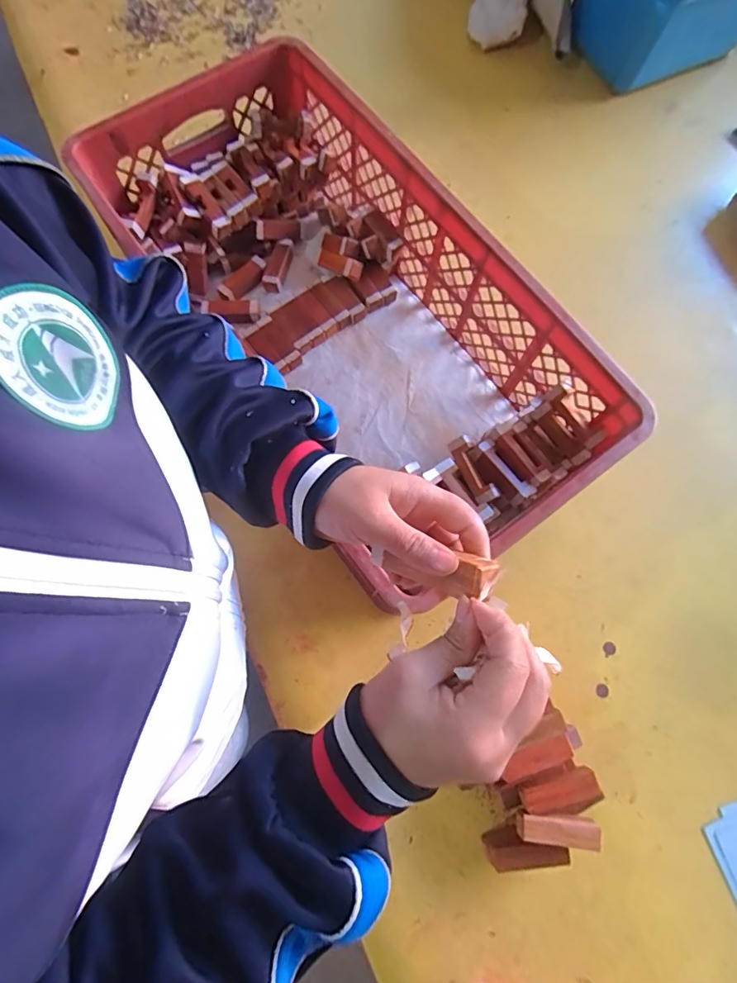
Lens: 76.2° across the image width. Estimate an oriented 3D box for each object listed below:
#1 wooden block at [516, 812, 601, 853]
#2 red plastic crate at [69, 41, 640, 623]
[{"bbox_3d":[0.190,0.340,0.470,0.079,0.013,0.026,6,76,1],"label":"wooden block"},{"bbox_3d":[-0.016,-0.218,0.580,0.310,0.184,0.630,-31,79,-8],"label":"red plastic crate"}]

